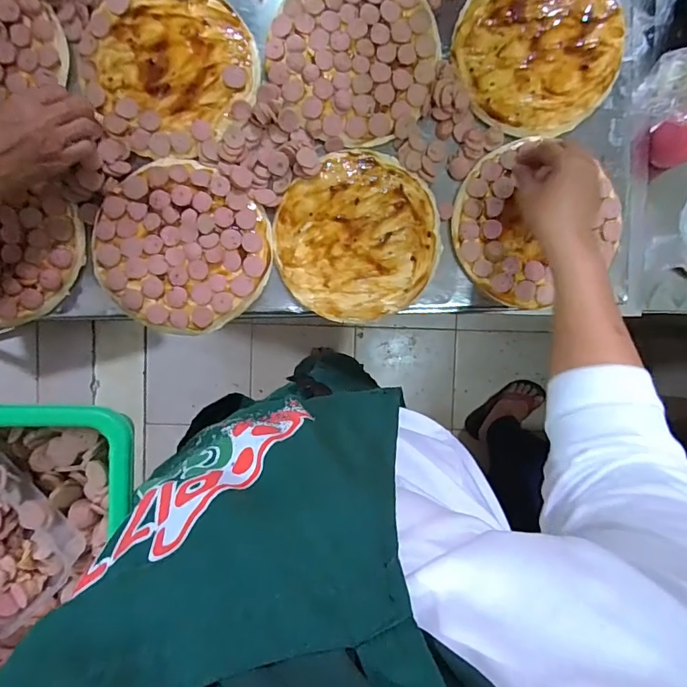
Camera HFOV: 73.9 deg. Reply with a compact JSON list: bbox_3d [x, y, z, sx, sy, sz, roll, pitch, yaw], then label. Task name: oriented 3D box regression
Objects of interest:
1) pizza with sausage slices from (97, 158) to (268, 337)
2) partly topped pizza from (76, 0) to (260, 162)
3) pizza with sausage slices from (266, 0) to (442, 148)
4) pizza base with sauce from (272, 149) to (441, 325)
[{"bbox_3d":[-0.189,-0.110,0.528,0.197,0.014,0.182,0,91,-4],"label":"pizza with sausage slices"},{"bbox_3d":[-0.206,-0.320,0.529,0.197,0.014,0.192,0,91,-4],"label":"partly topped pizza"},{"bbox_3d":[0.012,-0.340,0.536,0.190,0.012,0.194,15,90,-4],"label":"pizza with sausage slices"},{"bbox_3d":[0.017,-0.128,0.544,0.189,0.021,0.198,3,91,-4],"label":"pizza base with sauce"}]

